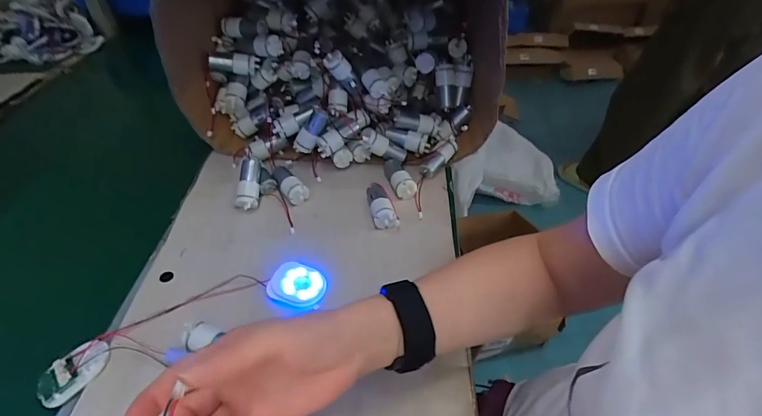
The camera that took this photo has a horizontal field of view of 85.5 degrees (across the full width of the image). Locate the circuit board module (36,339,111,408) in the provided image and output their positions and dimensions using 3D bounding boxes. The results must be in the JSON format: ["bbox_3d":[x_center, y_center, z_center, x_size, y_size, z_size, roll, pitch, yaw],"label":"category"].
[{"bbox_3d":[-0.266,0.141,0.359,0.037,0.012,0.055,32,52,30],"label":"circuit board module"}]

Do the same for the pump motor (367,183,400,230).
[{"bbox_3d":[-0.003,-0.003,0.498,0.025,0.026,0.066,-16,45,-16],"label":"pump motor"}]

